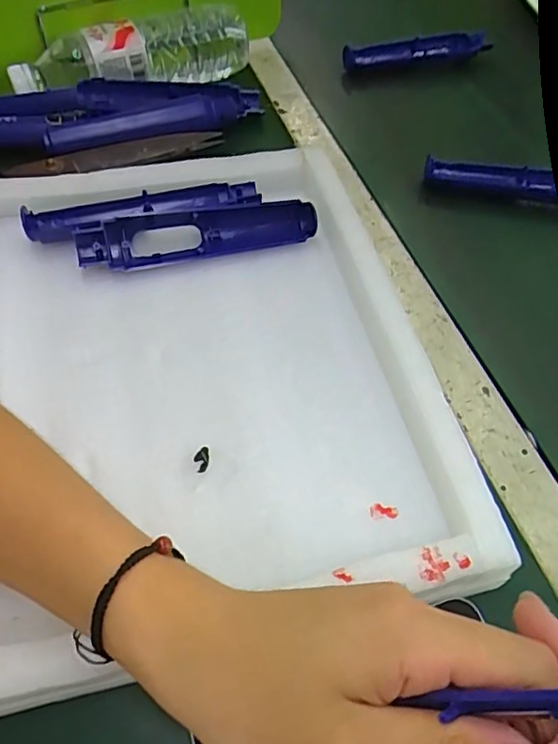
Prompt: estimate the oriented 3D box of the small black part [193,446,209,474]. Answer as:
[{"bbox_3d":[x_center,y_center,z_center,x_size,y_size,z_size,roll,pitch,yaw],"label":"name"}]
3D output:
[{"bbox_3d":[-0.045,0.051,0.329,0.009,0.004,0.015,-6,56,-7],"label":"small black part"}]

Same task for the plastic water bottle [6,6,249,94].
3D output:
[{"bbox_3d":[-0.136,-0.299,0.532,0.222,0.056,0.065,-28,63,-17],"label":"plastic water bottle"}]

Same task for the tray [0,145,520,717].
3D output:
[{"bbox_3d":[-0.058,-0.012,0.362,0.285,0.049,0.346,-10,57,-10],"label":"tray"}]

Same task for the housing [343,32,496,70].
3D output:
[{"bbox_3d":[0.152,-0.359,0.628,0.179,0.017,0.029,-16,58,-13],"label":"housing"}]

